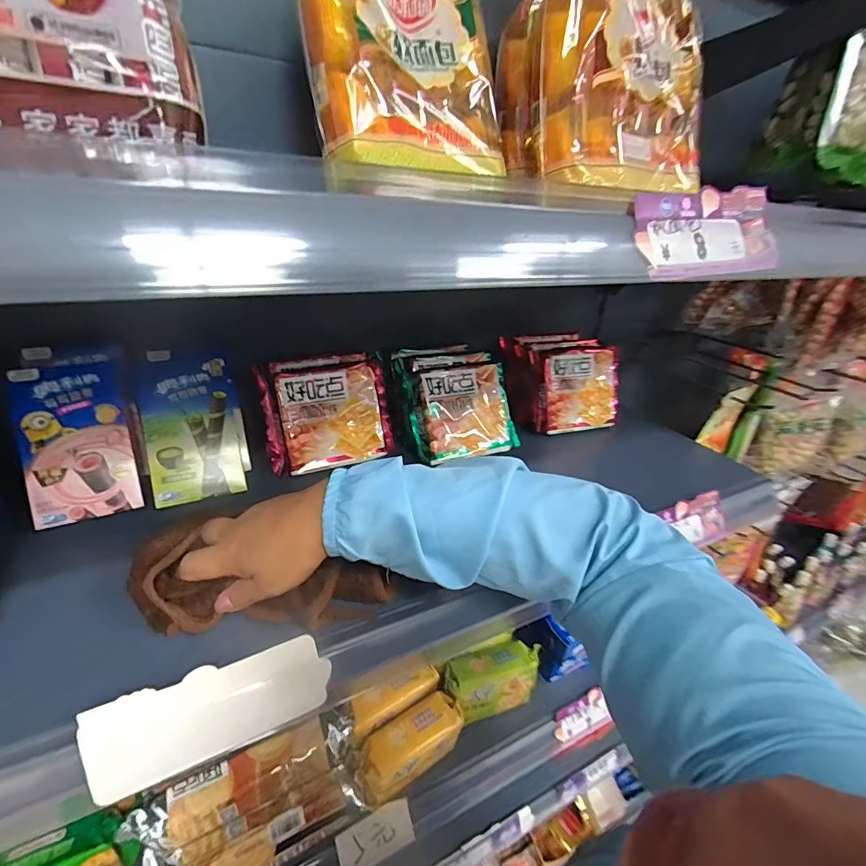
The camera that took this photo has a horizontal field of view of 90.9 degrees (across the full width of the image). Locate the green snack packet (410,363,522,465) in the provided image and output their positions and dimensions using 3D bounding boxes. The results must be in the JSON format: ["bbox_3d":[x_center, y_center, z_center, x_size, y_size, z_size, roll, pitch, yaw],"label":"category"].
[{"bbox_3d":[0.043,-0.026,0.558,0.136,0.118,0.029,-15,1,-22],"label":"green snack packet"}]

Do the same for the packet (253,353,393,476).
[{"bbox_3d":[-0.131,-0.026,0.532,0.150,0.140,0.041,-10,6,-23],"label":"packet"}]

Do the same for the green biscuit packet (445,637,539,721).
[{"bbox_3d":[0.084,0.350,0.605,0.145,0.079,0.053,-8,32,-22],"label":"green biscuit packet"}]

